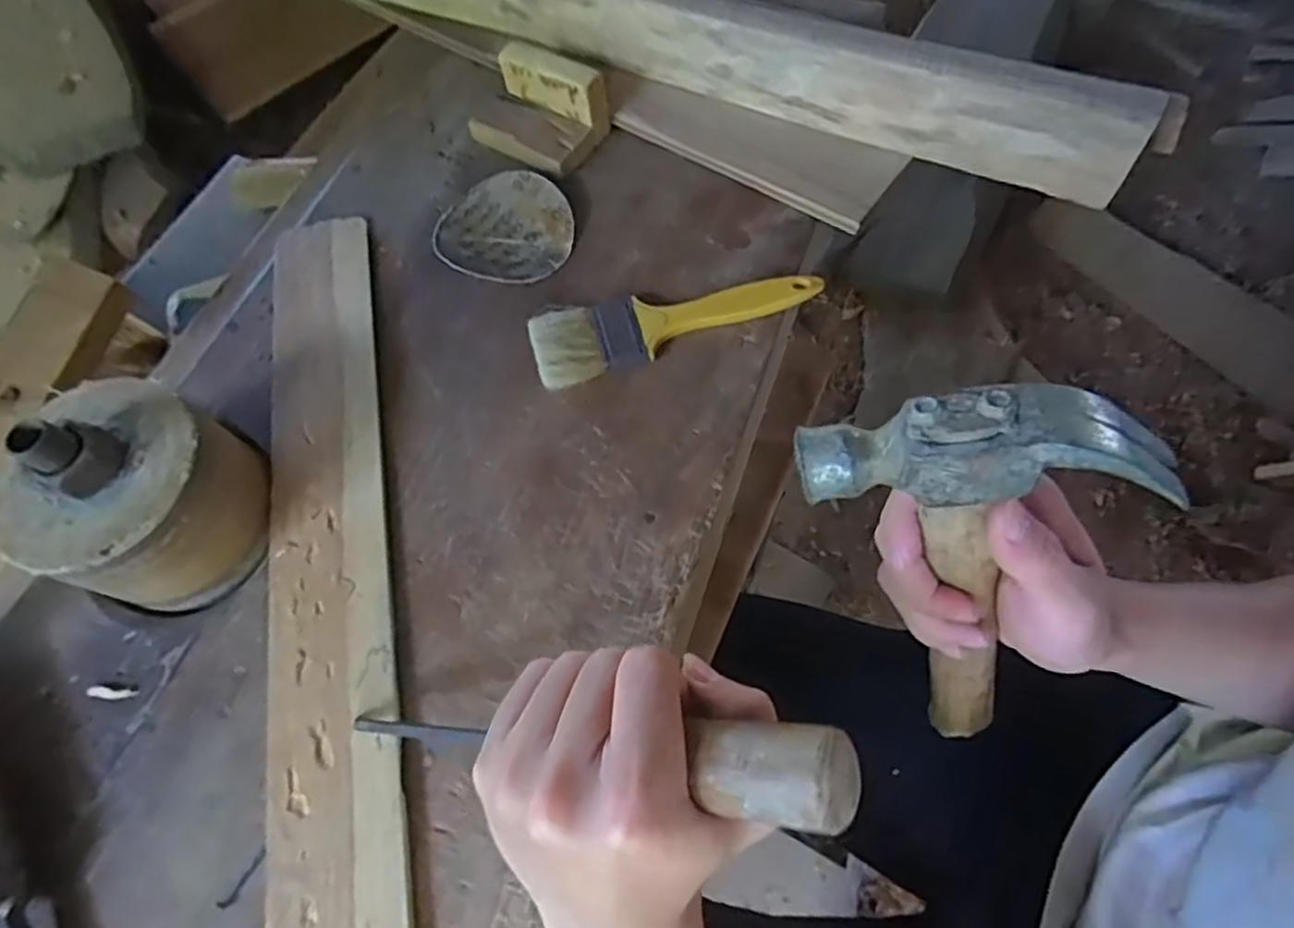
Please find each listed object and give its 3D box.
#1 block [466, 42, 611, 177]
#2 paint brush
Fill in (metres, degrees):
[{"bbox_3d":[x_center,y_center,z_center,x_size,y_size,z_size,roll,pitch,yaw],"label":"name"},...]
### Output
[{"bbox_3d":[-0.077,-0.244,0.478,0.089,0.049,0.054,29,70,14],"label":"block"},{"bbox_3d":[0.016,-0.091,0.425,0.175,0.013,0.049,-16,66,-5],"label":"paint brush"}]

